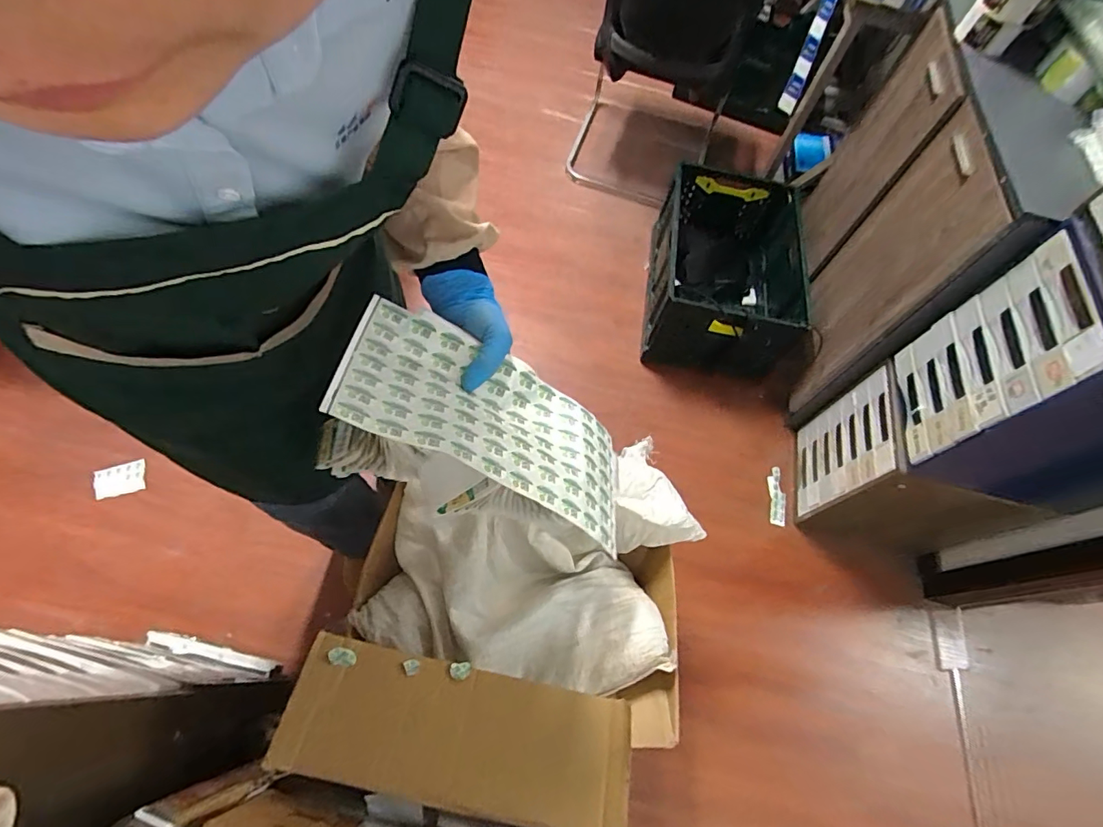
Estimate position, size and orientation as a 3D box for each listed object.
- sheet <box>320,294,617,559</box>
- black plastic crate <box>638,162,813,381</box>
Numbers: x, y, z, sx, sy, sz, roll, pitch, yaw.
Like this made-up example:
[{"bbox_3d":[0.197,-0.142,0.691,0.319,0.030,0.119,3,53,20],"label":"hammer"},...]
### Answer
[{"bbox_3d":[-0.042,0.007,0.431,0.270,0.024,0.142,28,37,-23],"label":"sheet"},{"bbox_3d":[0.555,-0.483,1.621,0.451,0.284,0.718,7,66,1],"label":"black plastic crate"}]

